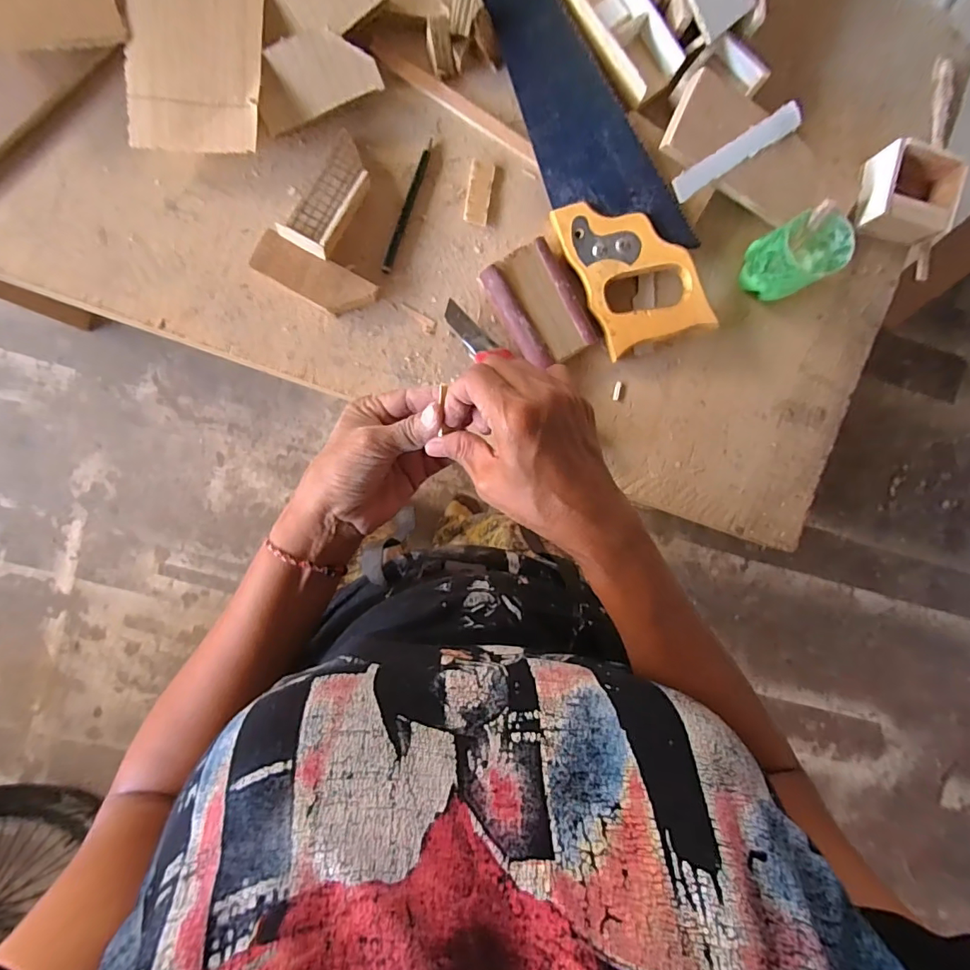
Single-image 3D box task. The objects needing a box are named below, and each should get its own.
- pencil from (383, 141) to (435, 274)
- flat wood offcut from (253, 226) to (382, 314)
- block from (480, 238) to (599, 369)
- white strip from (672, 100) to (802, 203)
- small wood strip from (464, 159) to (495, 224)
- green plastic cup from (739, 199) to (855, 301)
[{"bbox_3d":[-0.067,-0.244,0.427,0.009,0.008,0.118,20,91,-6],"label":"pencil"},{"bbox_3d":[-0.145,-0.174,0.417,0.099,0.020,0.037,24,90,-6],"label":"flat wood offcut"},{"bbox_3d":[0.048,-0.157,0.439,0.067,0.024,0.100,-32,95,-3],"label":"block"},{"bbox_3d":[0.216,-0.285,0.420,0.120,0.005,0.021,-32,121,3],"label":"white strip"},{"bbox_3d":[-0.005,-0.259,0.434,0.021,0.006,0.052,8,92,-6],"label":"small wood strip"},{"bbox_3d":[0.274,-0.202,0.440,0.057,0.083,0.054,0,93,-5],"label":"green plastic cup"}]

